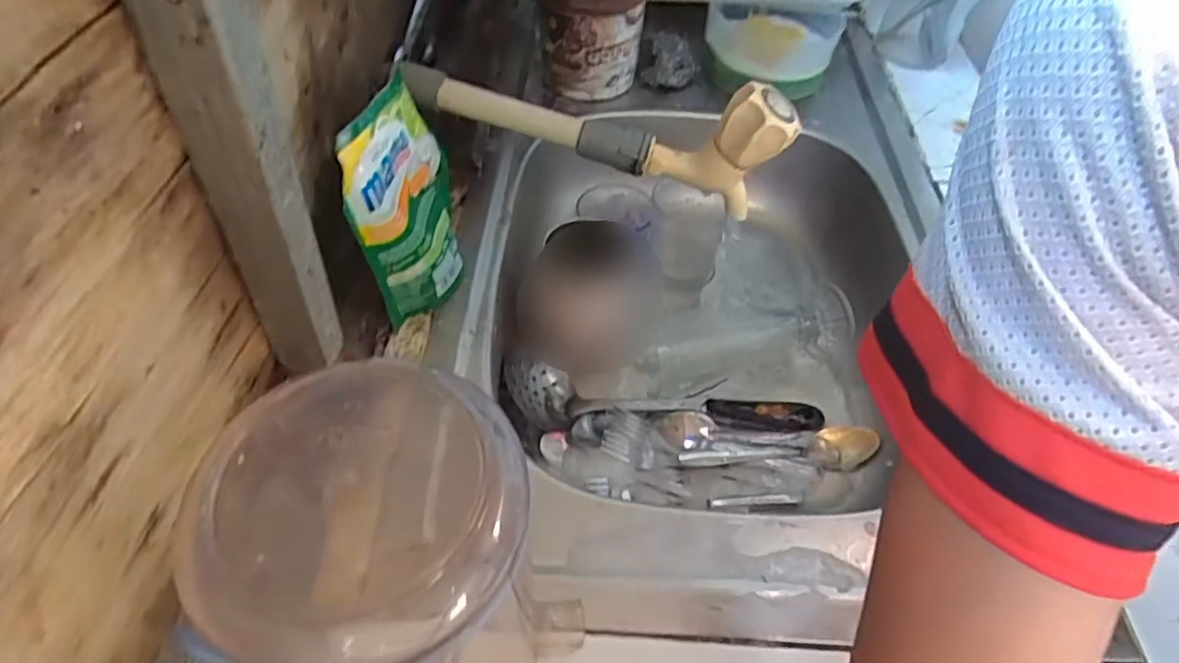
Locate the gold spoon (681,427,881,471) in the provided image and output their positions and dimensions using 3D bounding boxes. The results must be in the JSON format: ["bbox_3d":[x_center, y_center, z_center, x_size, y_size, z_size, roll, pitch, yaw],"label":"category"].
[{"bbox_3d":[0.167,0.103,0.560,0.174,0.014,0.035,-1,50,-5],"label":"gold spoon"}]

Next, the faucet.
[{"bbox_3d":[0.004,-0.155,0.466,0.280,0.078,0.047,15,51,9],"label":"faucet"}]

